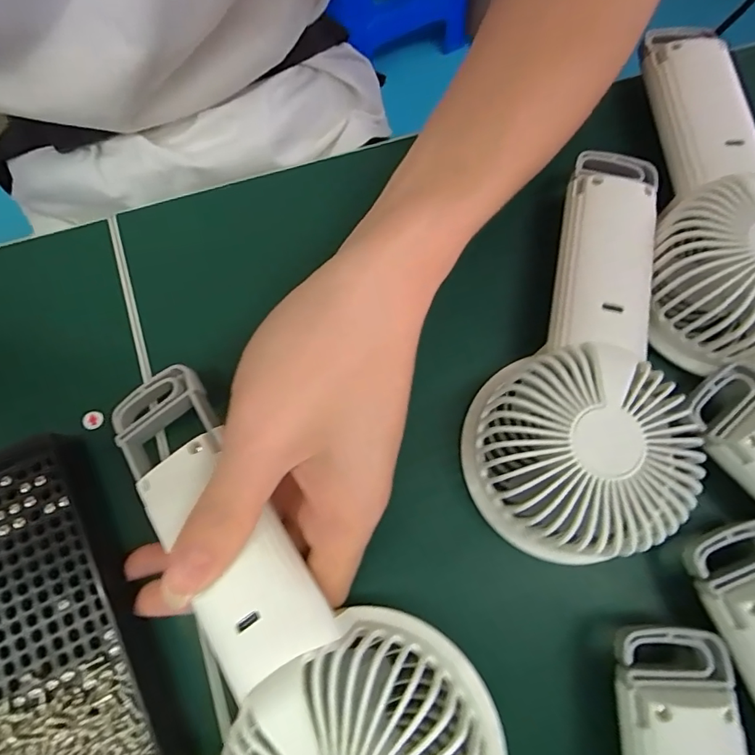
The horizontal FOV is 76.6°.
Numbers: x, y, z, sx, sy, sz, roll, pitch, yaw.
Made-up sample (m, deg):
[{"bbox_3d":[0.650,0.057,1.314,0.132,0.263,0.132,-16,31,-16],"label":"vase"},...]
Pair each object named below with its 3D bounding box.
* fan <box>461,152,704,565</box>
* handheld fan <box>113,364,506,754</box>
[{"bbox_3d":[0.096,-0.015,0.208,0.076,0.047,0.180,21,76,4],"label":"fan"},{"bbox_3d":[-0.040,0.078,0.167,0.081,0.034,0.191,-36,67,-10],"label":"handheld fan"}]

